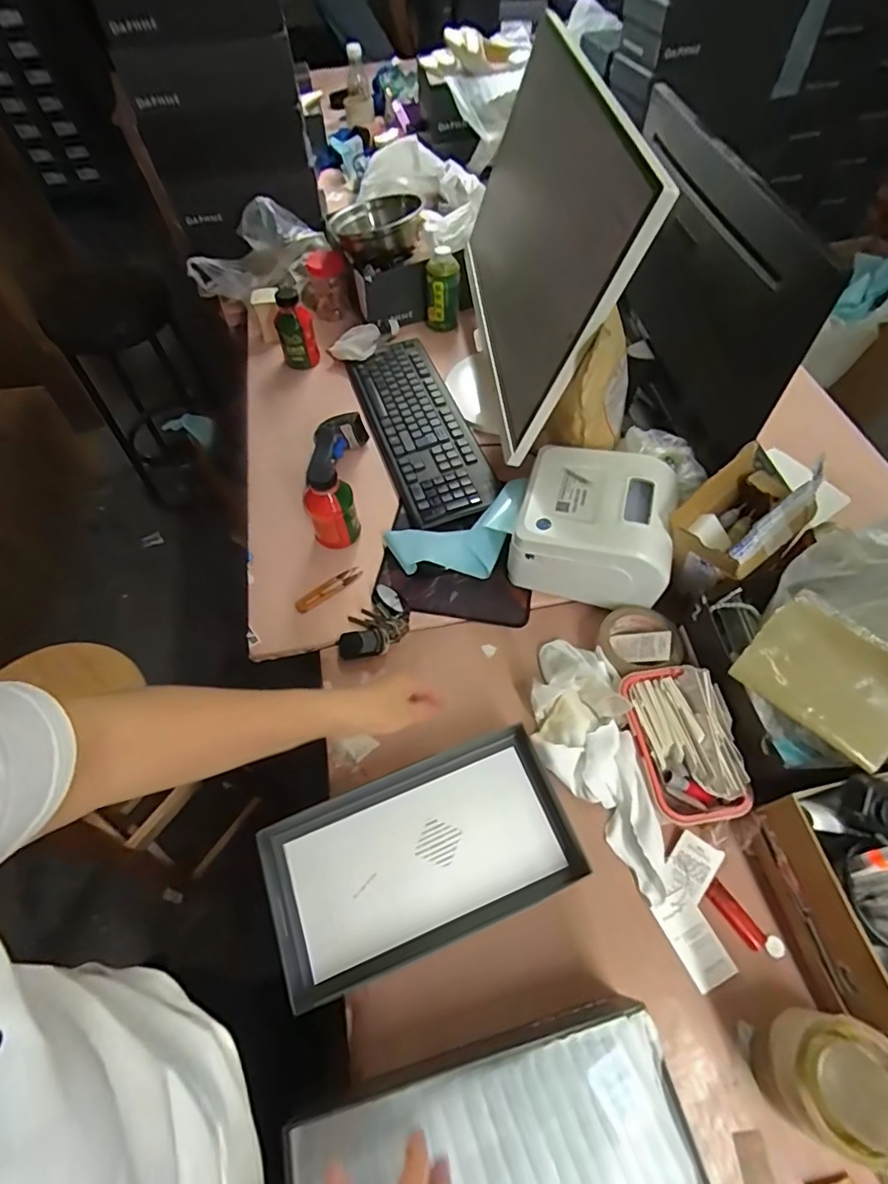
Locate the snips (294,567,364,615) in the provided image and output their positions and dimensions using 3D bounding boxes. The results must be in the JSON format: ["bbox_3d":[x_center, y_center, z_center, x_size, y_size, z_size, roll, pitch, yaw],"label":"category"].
[{"bbox_3d":[-0.164,-0.005,0.761,0.104,0.006,0.024,-35,63,-18],"label":"snips"}]

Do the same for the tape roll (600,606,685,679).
[{"bbox_3d":[0.242,0.067,0.677,0.093,0.054,0.094,-1,58,2],"label":"tape roll"}]

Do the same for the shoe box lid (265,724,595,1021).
[{"bbox_3d":[-0.027,0.274,0.556,0.311,0.036,0.167,-21,59,-10],"label":"shoe box lid"}]

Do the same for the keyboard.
[{"bbox_3d":[-0.040,-0.277,0.909,0.150,0.033,0.425,-18,59,-8],"label":"keyboard"}]

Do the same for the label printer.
[{"bbox_3d":[0.198,-0.083,0.720,0.188,0.148,0.163,13,59,10],"label":"label printer"}]

